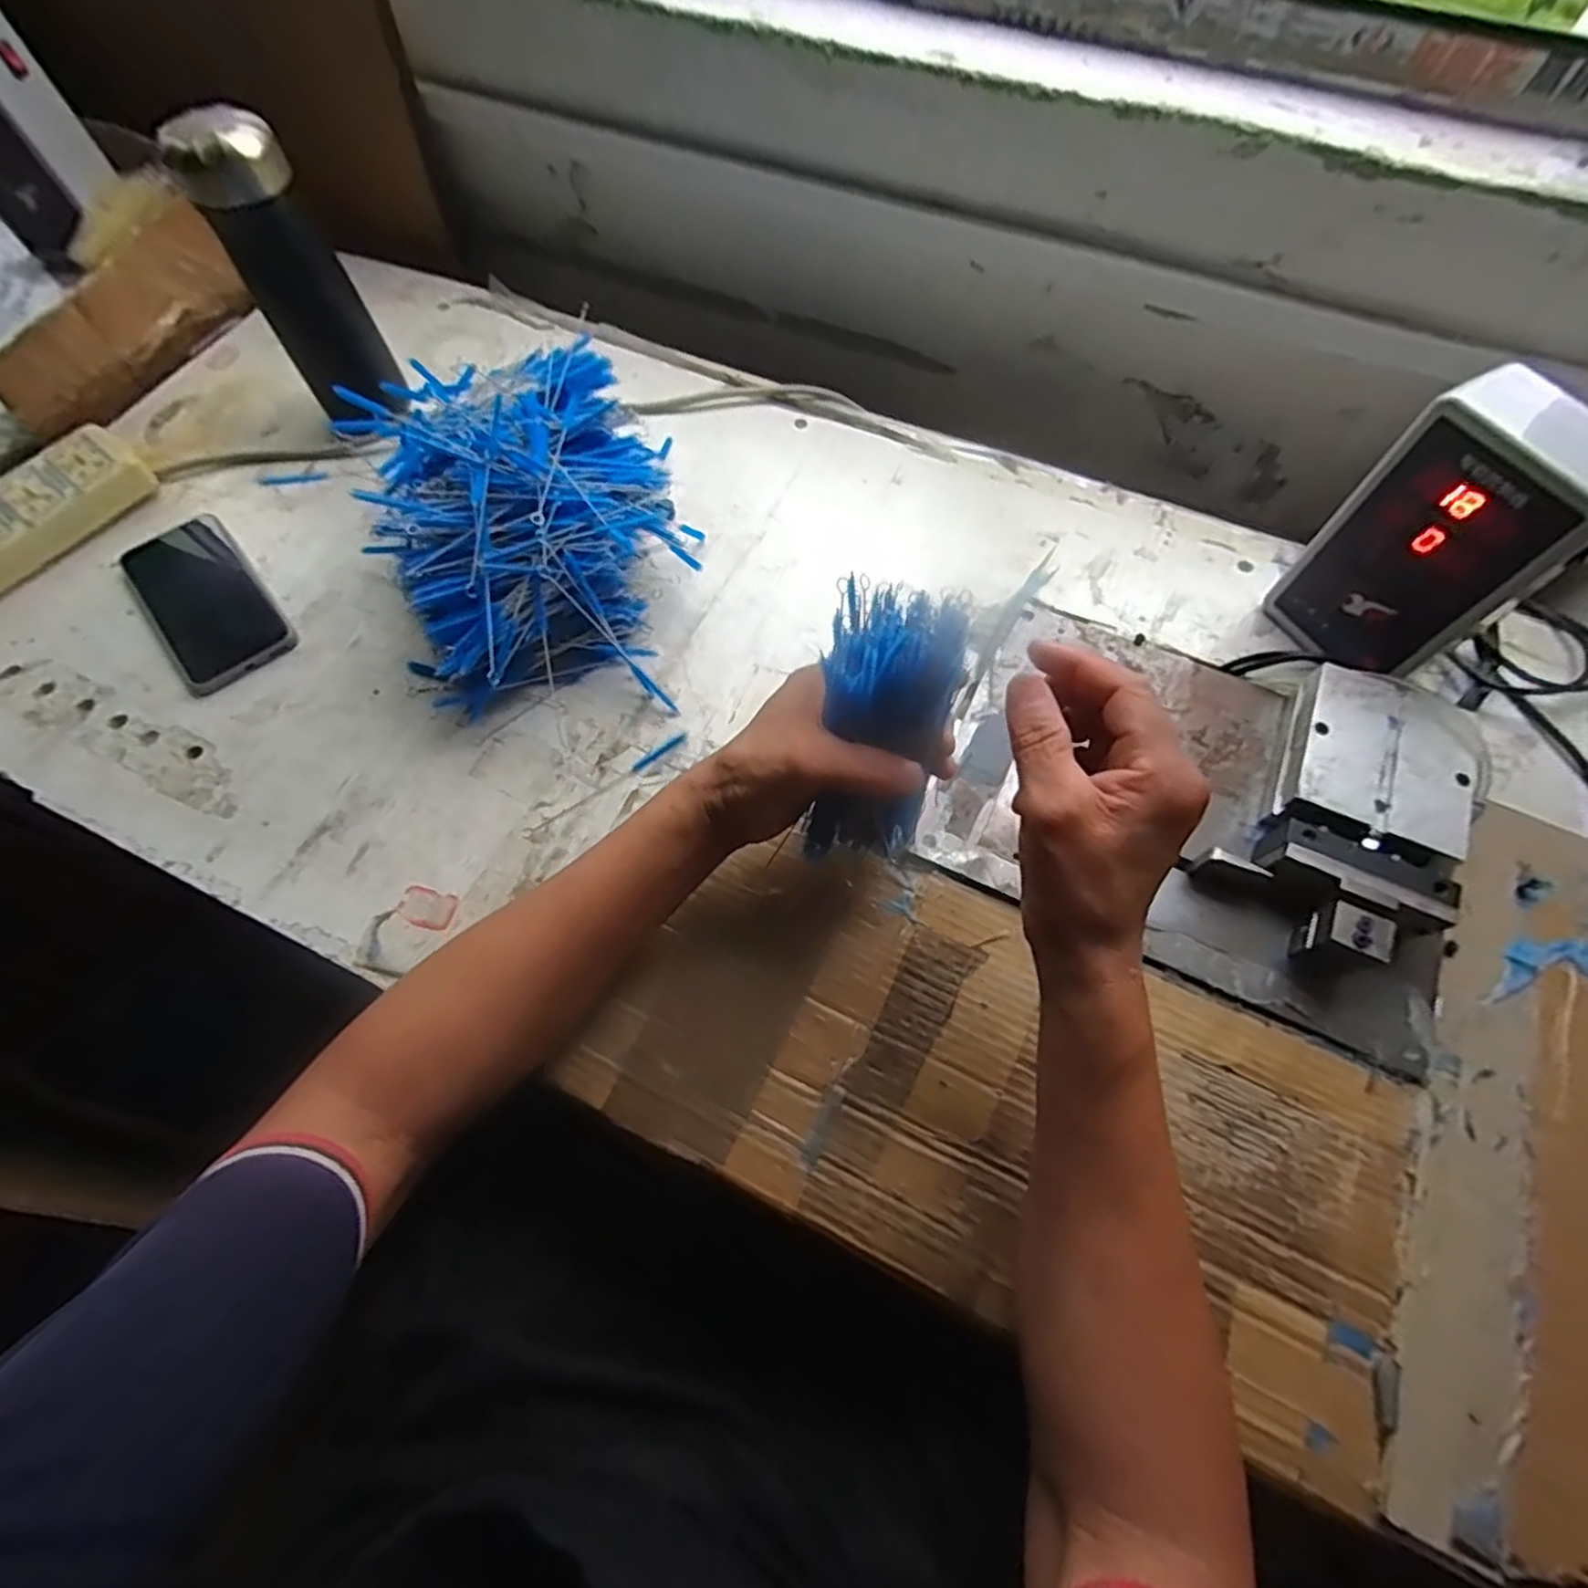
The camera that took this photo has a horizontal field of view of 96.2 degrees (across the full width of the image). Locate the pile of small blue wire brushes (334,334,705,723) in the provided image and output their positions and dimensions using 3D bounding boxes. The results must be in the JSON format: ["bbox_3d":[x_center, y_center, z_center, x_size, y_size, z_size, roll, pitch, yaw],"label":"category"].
[{"bbox_3d":[-0.187,-0.191,0.505,0.218,0.128,0.240,-5,64,-2],"label":"pile of small blue wire brushes"}]

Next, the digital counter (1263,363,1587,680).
[{"bbox_3d":[0.403,-0.150,0.452,0.055,0.181,0.111,-25,66,-11],"label":"digital counter"}]

